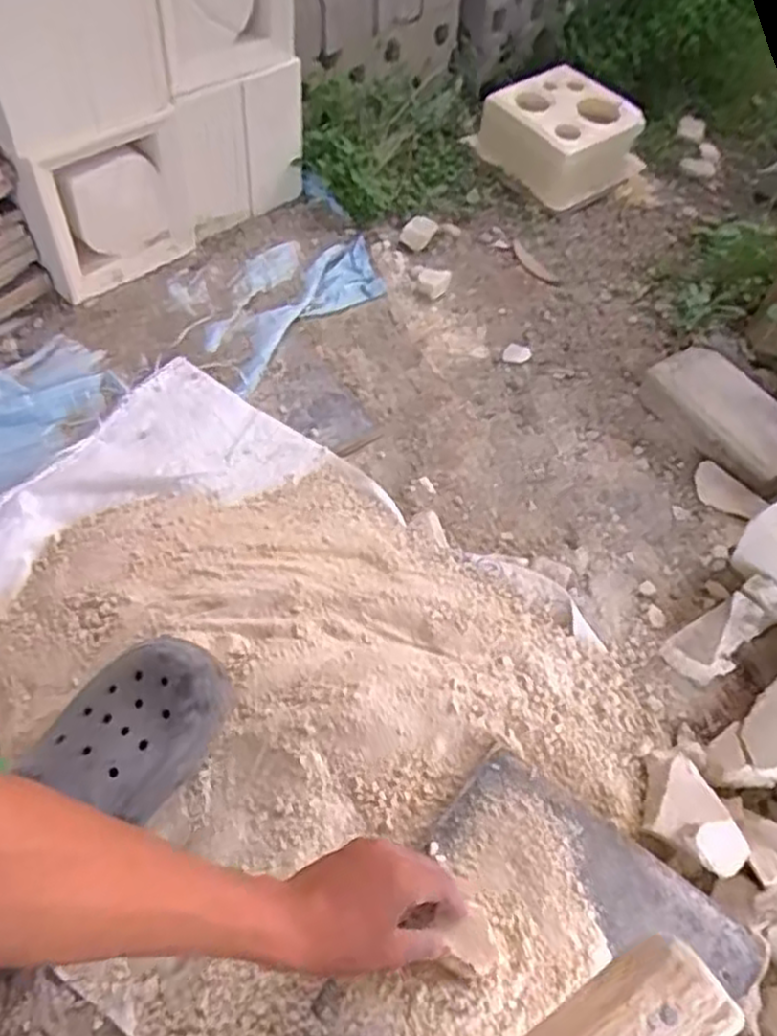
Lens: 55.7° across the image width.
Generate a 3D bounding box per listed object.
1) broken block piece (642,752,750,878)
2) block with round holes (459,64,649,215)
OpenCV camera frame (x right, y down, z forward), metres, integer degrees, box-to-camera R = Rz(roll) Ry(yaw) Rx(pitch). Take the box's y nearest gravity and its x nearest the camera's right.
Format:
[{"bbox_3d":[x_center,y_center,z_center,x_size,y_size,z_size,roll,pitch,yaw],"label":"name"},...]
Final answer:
[{"bbox_3d":[0.250,0.248,0.618,0.058,0.034,0.101,-14,57,-13],"label":"broken block piece"},{"bbox_3d":[0.298,-0.670,1.290,0.216,0.106,0.236,-32,62,-24],"label":"block with round holes"}]

